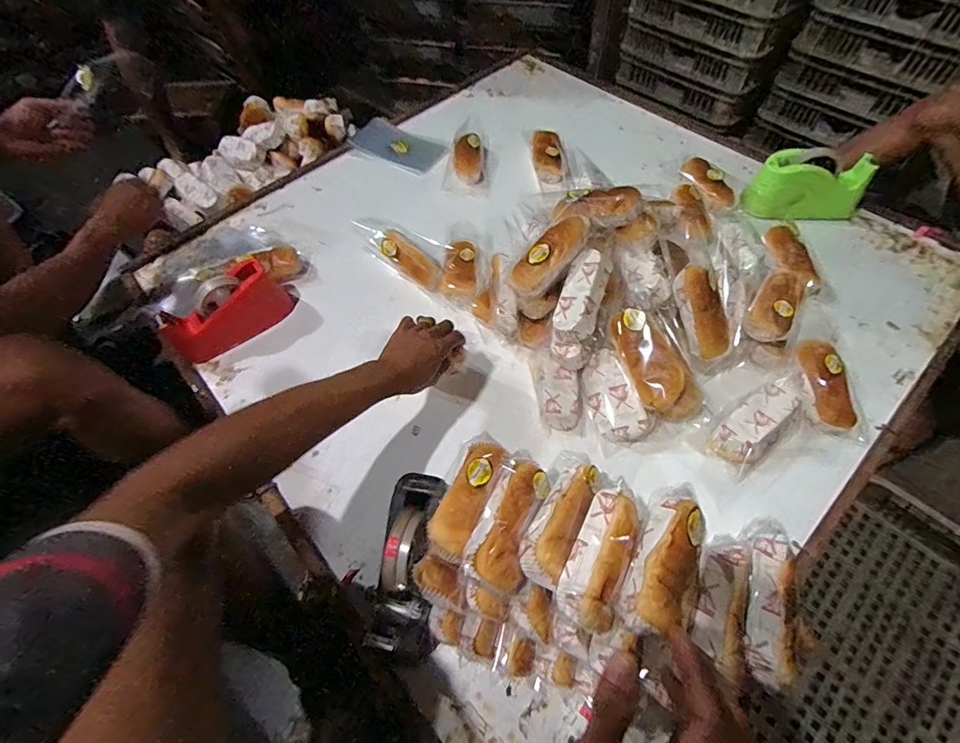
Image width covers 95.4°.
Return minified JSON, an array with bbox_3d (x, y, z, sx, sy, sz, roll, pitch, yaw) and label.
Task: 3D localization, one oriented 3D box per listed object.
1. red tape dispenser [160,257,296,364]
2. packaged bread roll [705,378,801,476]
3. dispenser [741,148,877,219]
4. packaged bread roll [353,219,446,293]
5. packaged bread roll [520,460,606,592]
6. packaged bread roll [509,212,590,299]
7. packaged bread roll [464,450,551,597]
[{"bbox_3d":[-0.451,-0.106,0.780,0.067,0.107,0.208,38,68,21],"label":"red tape dispenser"},{"bbox_3d":[0.408,0.073,0.636,0.170,0.043,0.068,-36,64,-17],"label":"packaged bread roll"},{"bbox_3d":[0.635,-0.362,0.847,0.208,0.097,0.093,-1,60,2],"label":"dispenser"},{"bbox_3d":[-0.154,-0.231,0.832,0.211,0.042,0.061,37,68,21],"label":"packaged bread roll"},{"bbox_3d":[0.084,0.156,0.460,0.044,0.035,0.135,34,52,4],"label":"packaged bread roll"},{"bbox_3d":[0.105,-0.183,0.669,0.065,0.043,0.150,41,90,23],"label":"packaged bread roll"},{"bbox_3d":[0.033,0.151,0.460,0.058,0.033,0.143,16,62,12],"label":"packaged bread roll"}]

